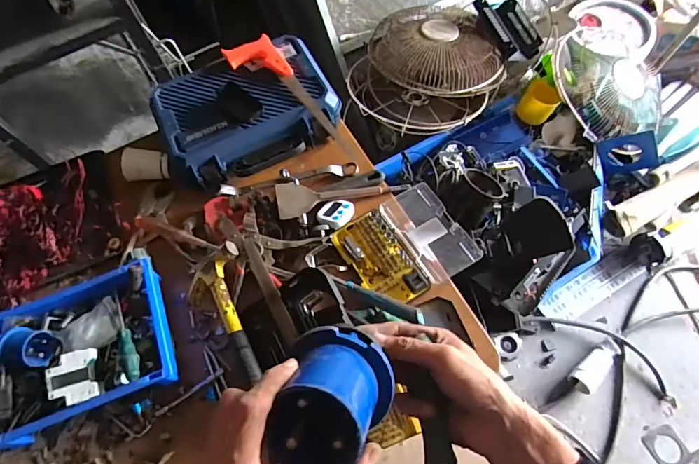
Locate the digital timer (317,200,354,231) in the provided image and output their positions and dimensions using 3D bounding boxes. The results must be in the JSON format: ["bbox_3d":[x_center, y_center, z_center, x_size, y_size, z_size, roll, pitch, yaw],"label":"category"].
[{"bbox_3d":[-0.028,-0.039,0.823,0.060,0.019,0.070,35,71,18],"label":"digital timer"}]

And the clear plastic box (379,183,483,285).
[{"bbox_3d":[0.151,-0.003,0.818,0.117,0.033,0.188,-30,66,-11],"label":"clear plastic box"}]

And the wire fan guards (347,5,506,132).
[{"bbox_3d":[0.251,-0.533,1.382,0.458,0.171,0.507,40,73,20],"label":"wire fan guards"}]

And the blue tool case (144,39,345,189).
[{"bbox_3d":[-0.207,-0.246,0.877,0.353,0.097,0.255,-23,65,-8],"label":"blue tool case"}]

